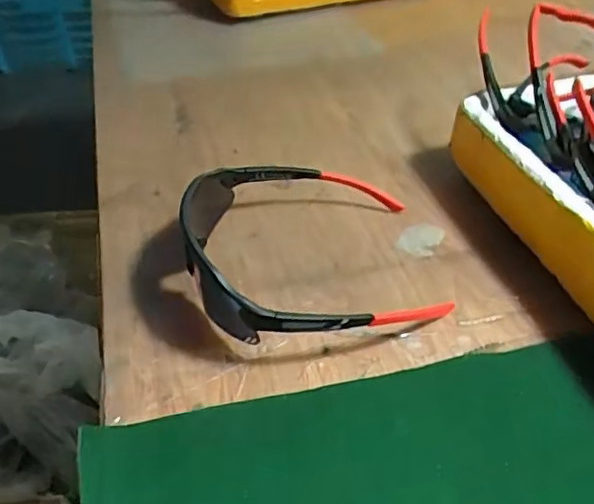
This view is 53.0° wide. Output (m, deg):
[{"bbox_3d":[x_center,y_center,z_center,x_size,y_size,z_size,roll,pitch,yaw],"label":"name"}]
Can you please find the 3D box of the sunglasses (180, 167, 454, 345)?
[{"bbox_3d":[0.008,-0.010,0.409,0.166,0.057,0.165,0,42,0],"label":"sunglasses"}]

